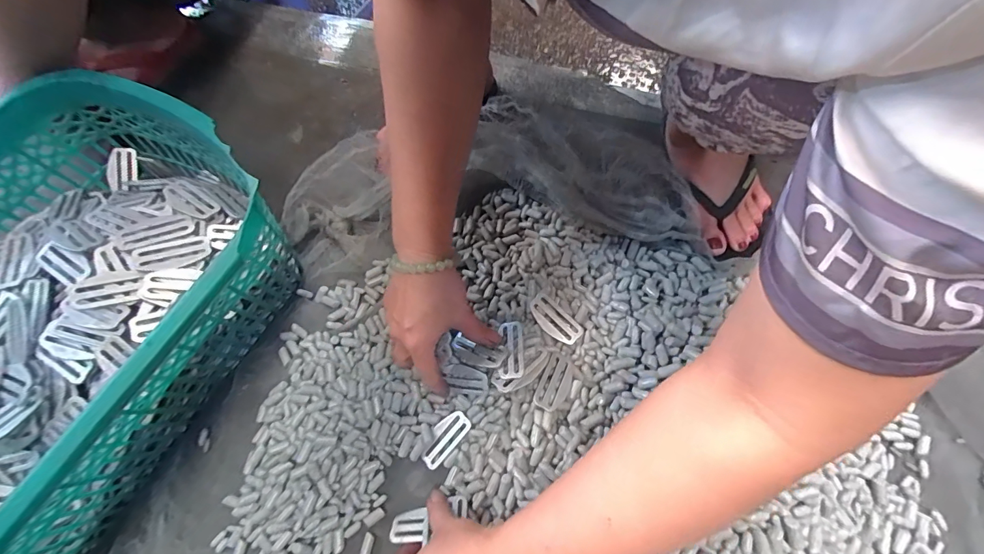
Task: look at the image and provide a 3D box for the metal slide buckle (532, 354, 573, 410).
[{"bbox_3d":[0.061,0.102,0.404,0.028,0.008,0.058,26,53,8],"label":"metal slide buckle"}]

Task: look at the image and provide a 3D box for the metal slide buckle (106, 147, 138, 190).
[{"bbox_3d":[-0.419,-0.123,0.473,0.010,0.026,0.049,-1,88,38],"label":"metal slide buckle"}]

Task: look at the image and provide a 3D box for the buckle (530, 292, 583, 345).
[{"bbox_3d":[0.064,0.044,0.429,0.029,0.008,0.060,-38,70,-14],"label":"buckle"}]

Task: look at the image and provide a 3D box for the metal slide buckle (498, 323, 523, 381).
[{"bbox_3d":[0.018,0.069,0.399,0.023,0.008,0.061,-6,47,10],"label":"metal slide buckle"}]

